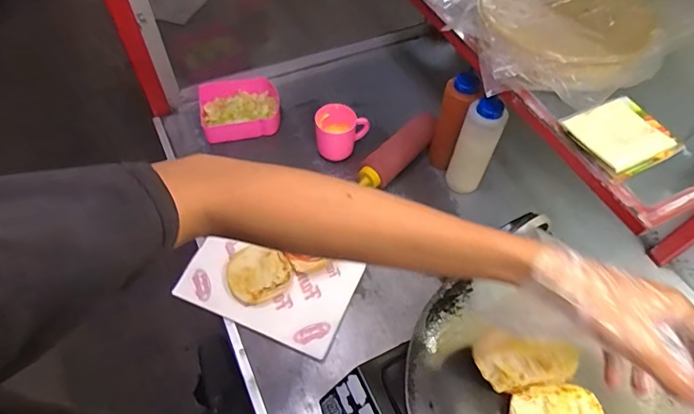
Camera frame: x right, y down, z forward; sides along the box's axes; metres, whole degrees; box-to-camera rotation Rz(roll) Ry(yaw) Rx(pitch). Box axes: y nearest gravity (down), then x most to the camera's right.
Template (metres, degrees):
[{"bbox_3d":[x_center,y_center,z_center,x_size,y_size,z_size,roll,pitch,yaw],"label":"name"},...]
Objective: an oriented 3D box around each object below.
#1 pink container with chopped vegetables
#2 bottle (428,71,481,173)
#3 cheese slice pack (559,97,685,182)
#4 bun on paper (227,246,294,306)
[{"bbox_3d":[-0.210,-0.188,0.884,0.151,0.033,0.160,-10,55,-7],"label":"pink container with chopped vegetables"},{"bbox_3d":[0.178,-0.139,0.762,0.052,0.179,0.047,18,56,13],"label":"bottle"},{"bbox_3d":[0.310,-0.079,0.507,0.101,0.021,0.090,-22,57,-15],"label":"cheese slice pack"},{"bbox_3d":[-0.138,0.103,0.691,0.088,0.028,0.090,0,54,0],"label":"bun on paper"}]

